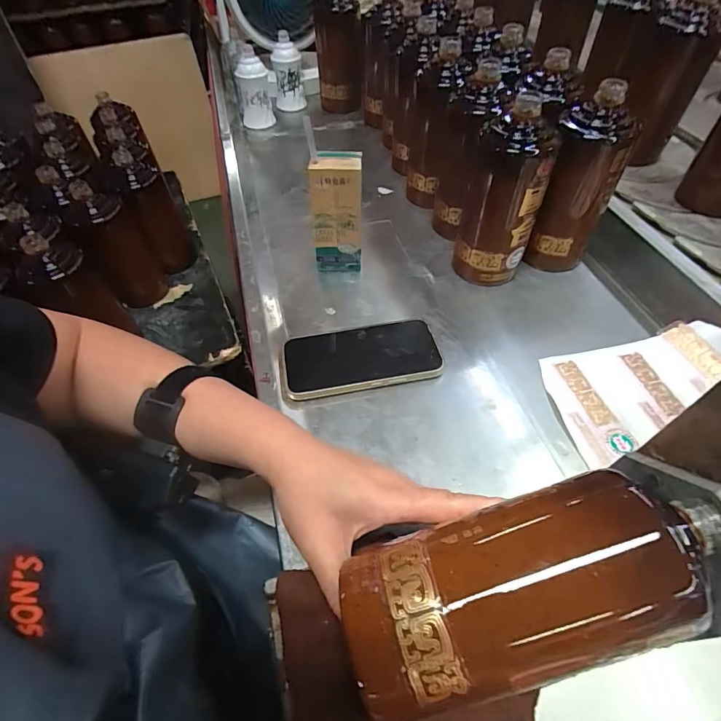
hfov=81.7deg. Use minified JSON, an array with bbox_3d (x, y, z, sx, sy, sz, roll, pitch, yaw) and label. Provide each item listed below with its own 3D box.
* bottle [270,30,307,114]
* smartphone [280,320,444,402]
[{"bbox_3d":[-0.136,-0.538,0.779,0.056,0.116,0.057,-9,54,0],"label":"bottle"},{"bbox_3d":[-0.001,-0.004,0.428,0.157,0.016,0.077,-9,51,-7],"label":"smartphone"}]

